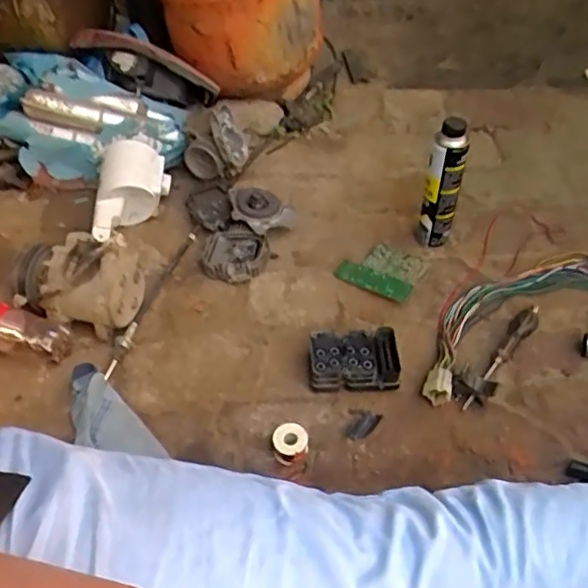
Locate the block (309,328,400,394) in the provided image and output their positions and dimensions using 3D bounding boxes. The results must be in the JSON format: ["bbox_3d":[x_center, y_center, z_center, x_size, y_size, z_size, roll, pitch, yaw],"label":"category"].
[{"bbox_3d":[0.081,0.088,0.840,0.120,0.049,0.084,-4,49,1],"label":"block"}]

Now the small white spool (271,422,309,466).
[{"bbox_3d":[-0.006,0.186,0.769,0.044,0.031,0.042,-2,49,2],"label":"small white spool"}]

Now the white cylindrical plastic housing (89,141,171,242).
[{"bbox_3d":[-0.277,-0.160,1.056,0.116,0.109,0.195,-6,49,-1],"label":"white cylindrical plastic housing"}]

